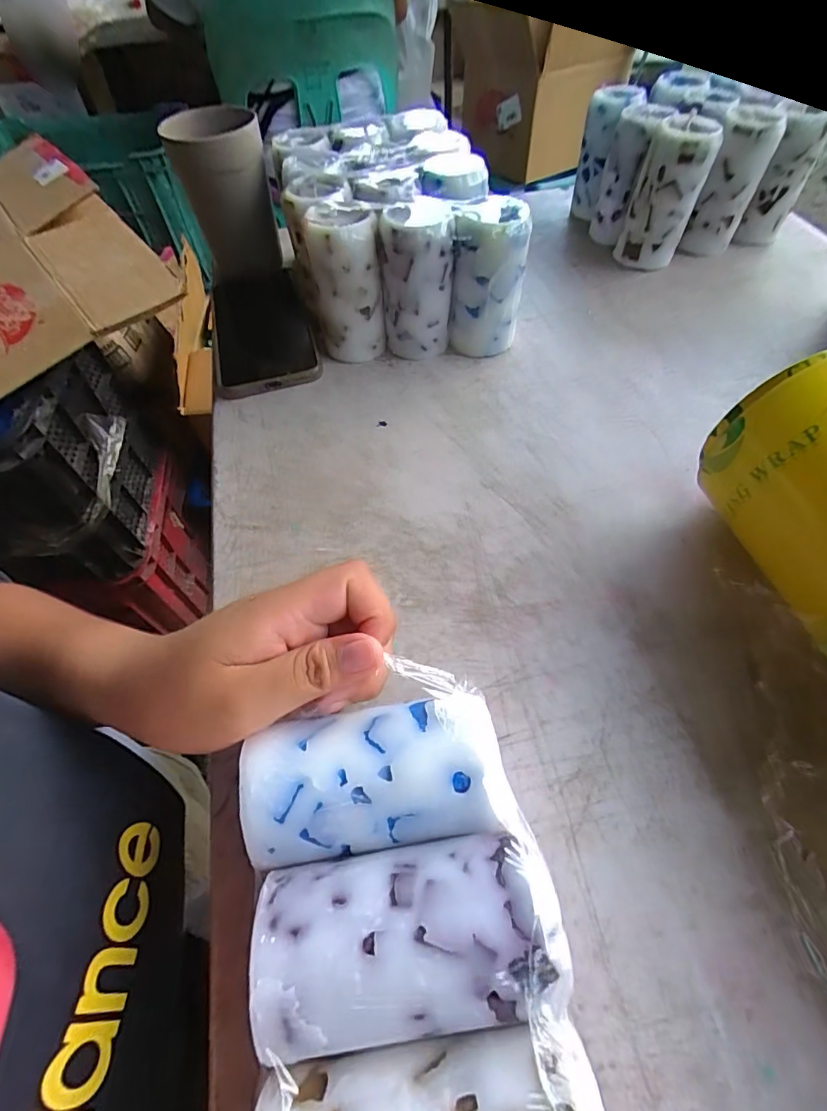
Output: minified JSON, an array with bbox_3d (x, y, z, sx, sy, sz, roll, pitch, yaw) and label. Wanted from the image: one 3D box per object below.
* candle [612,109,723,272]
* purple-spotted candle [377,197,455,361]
[{"bbox_3d":[0.219,-0.312,0.421,0.054,0.099,0.063,17,58,13],"label":"candle"},{"bbox_3d":[0.002,-0.197,0.349,0.051,0.094,0.052,-4,56,0],"label":"purple-spotted candle"}]

